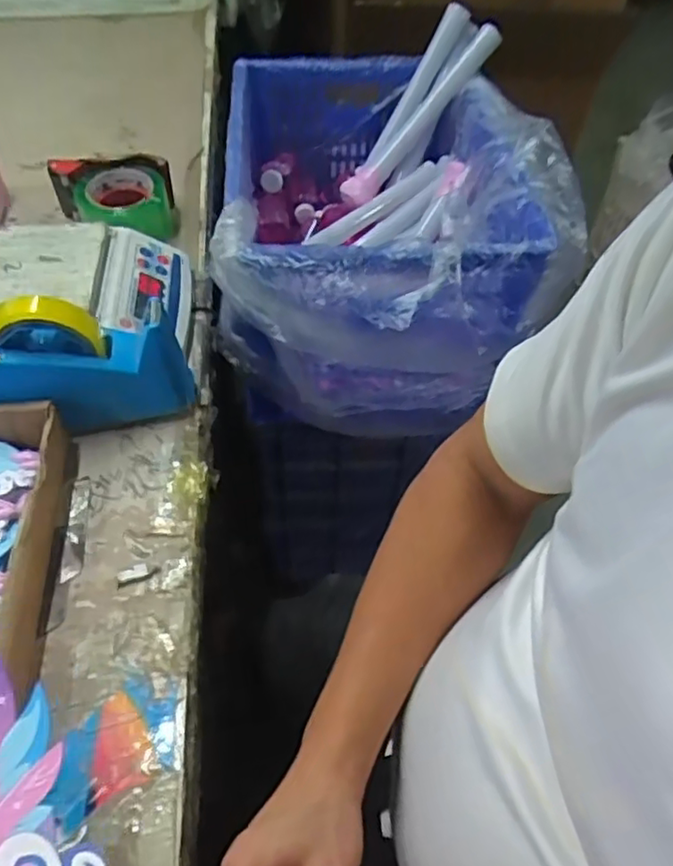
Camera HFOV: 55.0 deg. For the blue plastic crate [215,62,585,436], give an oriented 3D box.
[{"bbox_3d":[0.049,-0.295,0.878,0.387,0.225,0.601,-3,50,-5],"label":"blue plastic crate"}]

